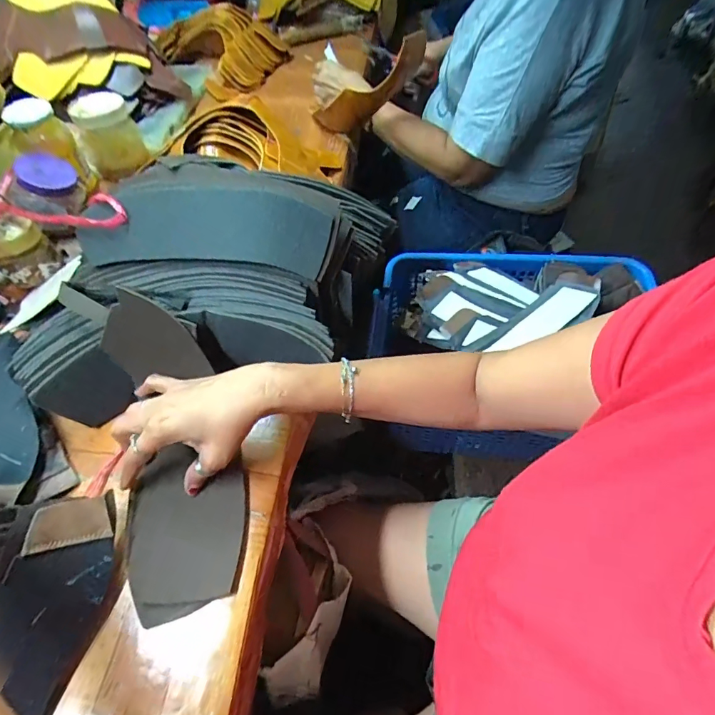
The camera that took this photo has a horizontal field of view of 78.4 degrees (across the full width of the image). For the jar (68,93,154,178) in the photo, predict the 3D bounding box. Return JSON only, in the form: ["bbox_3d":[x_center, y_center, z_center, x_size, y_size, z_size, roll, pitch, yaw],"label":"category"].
[{"bbox_3d":[-0.395,-0.352,0.695,0.093,0.099,0.077,-28,58,-15],"label":"jar"}]

